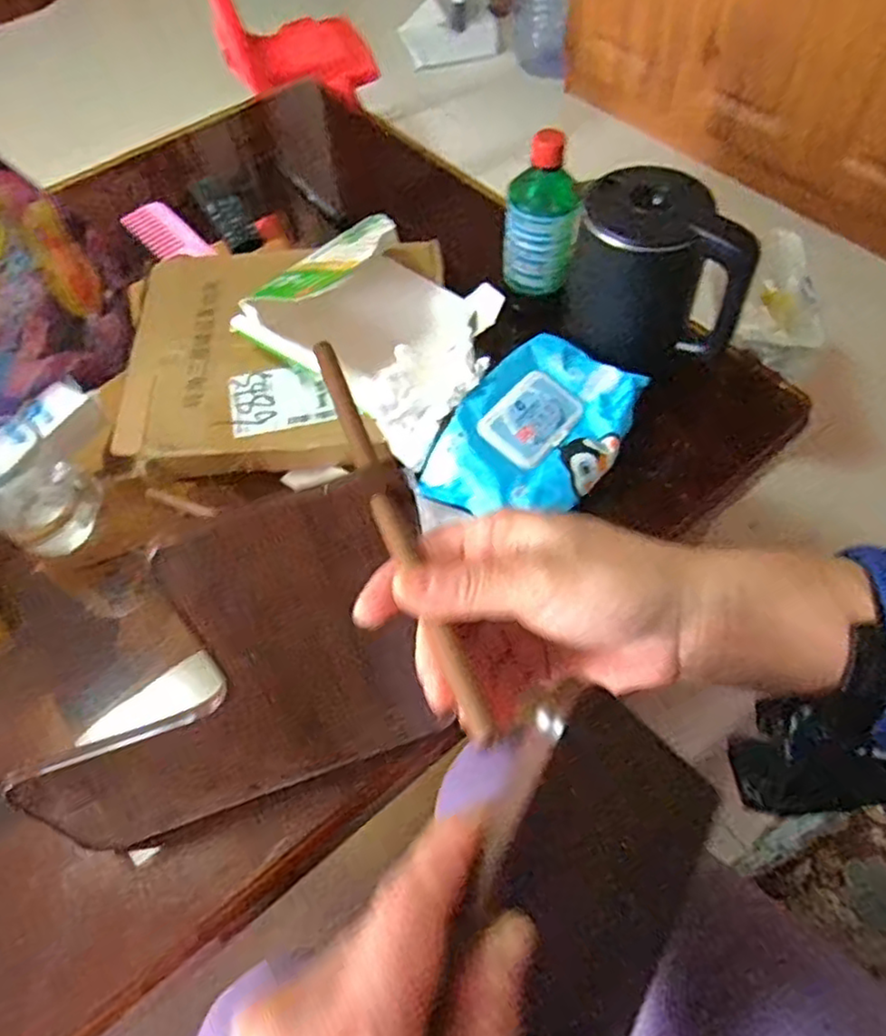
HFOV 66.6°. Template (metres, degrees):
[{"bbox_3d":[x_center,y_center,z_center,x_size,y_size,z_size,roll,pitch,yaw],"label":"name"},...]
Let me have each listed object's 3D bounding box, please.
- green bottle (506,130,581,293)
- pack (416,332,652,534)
[{"bbox_3d":[0.091,-0.277,0.635,0.063,0.142,0.056,-1,58,3],"label":"green bottle"},{"bbox_3d":[0.081,-0.073,0.583,0.129,0.043,0.202,29,64,20],"label":"pack"}]

